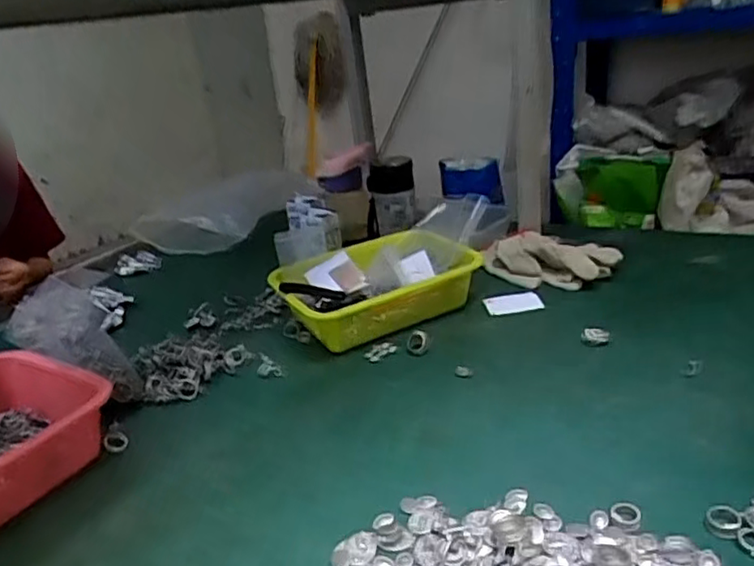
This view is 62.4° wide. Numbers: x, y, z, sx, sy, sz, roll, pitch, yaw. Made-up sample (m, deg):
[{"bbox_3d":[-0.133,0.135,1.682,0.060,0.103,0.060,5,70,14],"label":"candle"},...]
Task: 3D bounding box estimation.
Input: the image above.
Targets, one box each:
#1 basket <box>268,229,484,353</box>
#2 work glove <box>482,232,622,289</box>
[{"bbox_3d":[-0.002,0.006,0.884,0.266,0.075,0.188,-15,24,-16],"label":"basket"},{"bbox_3d":[0.254,-0.042,0.958,0.125,0.037,0.196,-20,26,-26],"label":"work glove"}]

